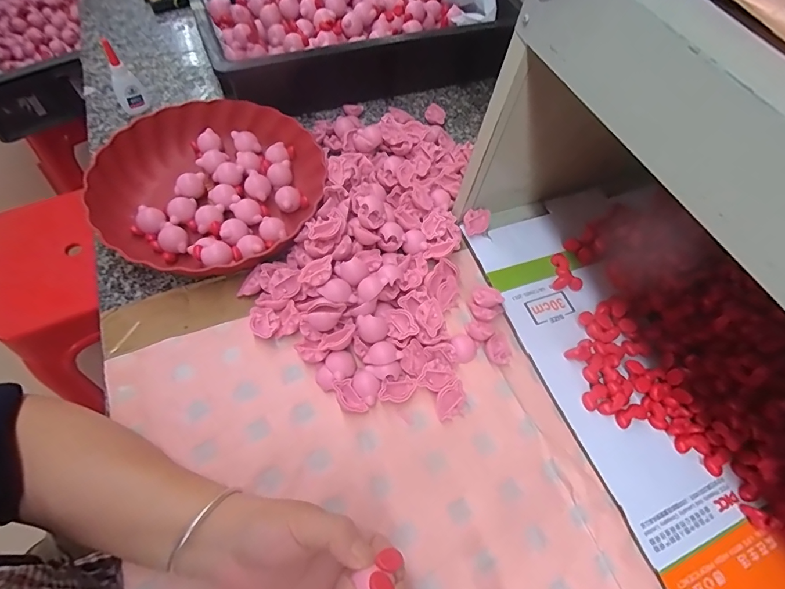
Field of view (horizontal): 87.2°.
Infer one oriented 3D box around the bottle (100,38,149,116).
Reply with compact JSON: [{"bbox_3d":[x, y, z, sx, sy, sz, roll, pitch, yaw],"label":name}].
[{"bbox_3d":[-0.343,-0.273,0.526,0.034,0.086,0.027,-27,64,-20],"label":"bottle"}]

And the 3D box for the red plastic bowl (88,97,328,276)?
[{"bbox_3d":[-0.194,-0.126,0.469,0.233,0.051,0.223,2,61,-3],"label":"red plastic bowl"}]

